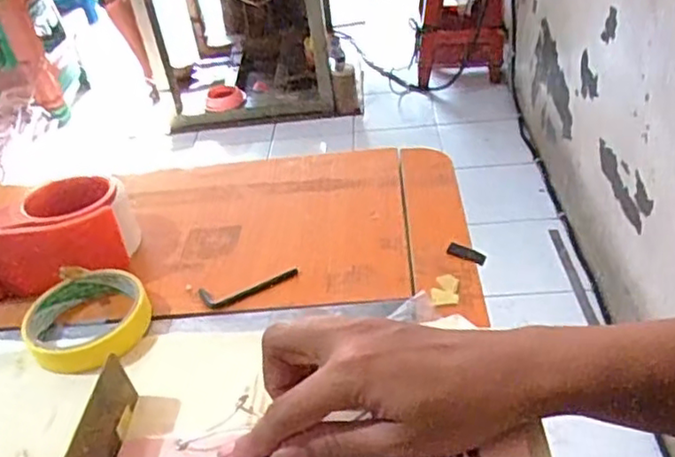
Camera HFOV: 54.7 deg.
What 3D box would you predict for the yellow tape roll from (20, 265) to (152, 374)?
[{"bbox_3d":[-0.184,0.064,0.479,0.087,0.024,0.086,-5,36,4],"label":"yellow tape roll"}]

